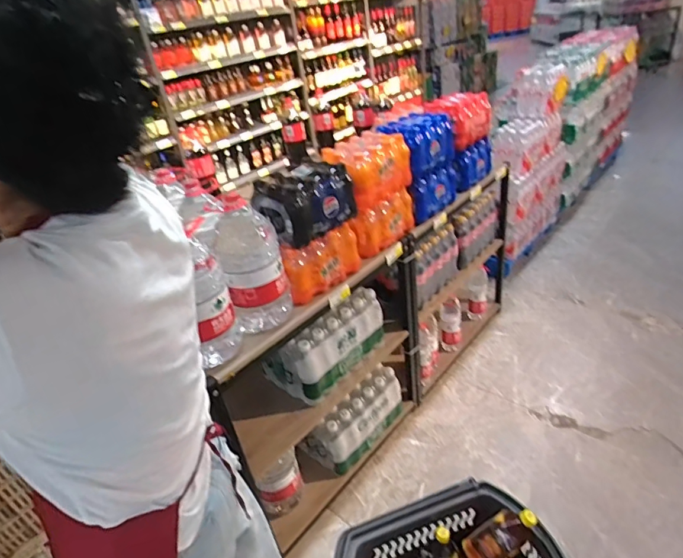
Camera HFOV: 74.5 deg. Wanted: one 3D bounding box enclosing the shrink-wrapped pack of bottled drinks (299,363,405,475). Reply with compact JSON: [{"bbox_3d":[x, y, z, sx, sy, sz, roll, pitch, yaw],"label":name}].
[{"bbox_3d":[0.042,0.485,1.691,0.200,0.247,0.387,24,46,36],"label":"shrink-wrapped pack of bottled drinks"}]

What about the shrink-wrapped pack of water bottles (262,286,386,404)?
[{"bbox_3d":[-0.053,0.198,1.517,0.207,0.230,0.386,20,42,39],"label":"shrink-wrapped pack of water bottles"}]

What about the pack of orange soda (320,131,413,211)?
[{"bbox_3d":[0.069,-0.342,1.407,0.261,0.173,0.186,-30,37,-30],"label":"pack of orange soda"}]

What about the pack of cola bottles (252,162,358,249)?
[{"bbox_3d":[-0.102,-0.215,1.229,0.158,0.155,0.254,20,42,39],"label":"pack of cola bottles"}]

